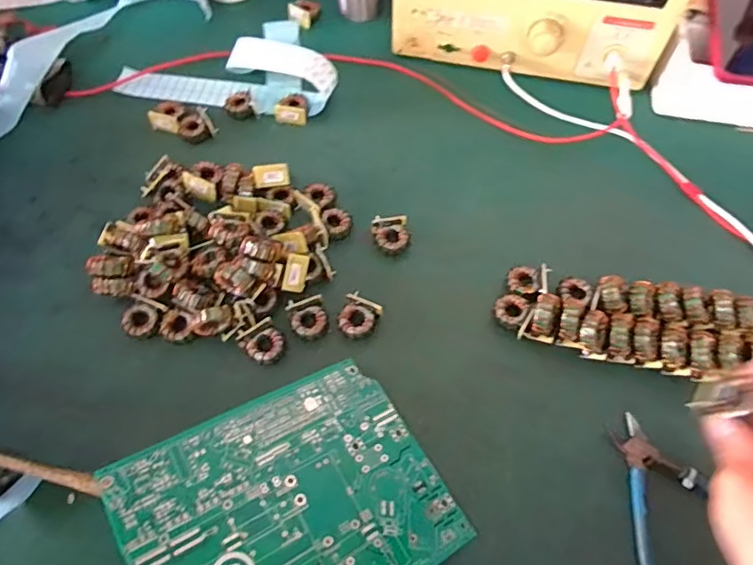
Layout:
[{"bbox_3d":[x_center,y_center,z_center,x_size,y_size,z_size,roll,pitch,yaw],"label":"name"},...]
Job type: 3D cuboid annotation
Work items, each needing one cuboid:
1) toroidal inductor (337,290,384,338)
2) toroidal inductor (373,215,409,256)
[{"bbox_3d":[-0.017,0.036,0.494,0.035,0.024,0.040,23,64,12],"label":"toroidal inductor"},{"bbox_3d":[0.015,-0.048,0.537,0.036,0.021,0.037,-2,61,-1],"label":"toroidal inductor"}]

